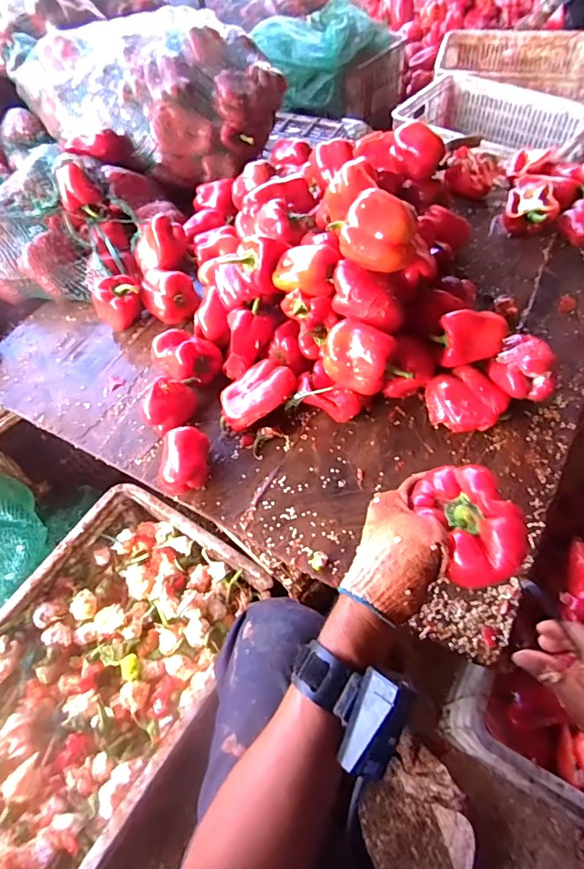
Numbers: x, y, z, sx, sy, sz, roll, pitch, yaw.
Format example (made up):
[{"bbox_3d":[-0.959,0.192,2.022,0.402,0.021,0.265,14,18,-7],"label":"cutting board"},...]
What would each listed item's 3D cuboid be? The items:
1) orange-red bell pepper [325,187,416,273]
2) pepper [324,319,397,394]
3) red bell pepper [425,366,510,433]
[{"bbox_3d":[0.111,-0.283,0.665,0.116,0.078,0.070,18,61,15],"label":"orange-red bell pepper"},{"bbox_3d":[0.094,-0.114,0.692,0.095,0.073,0.072,25,63,19],"label":"pepper"},{"bbox_3d":[0.263,-0.051,0.739,0.117,0.064,0.071,27,64,20],"label":"red bell pepper"}]

